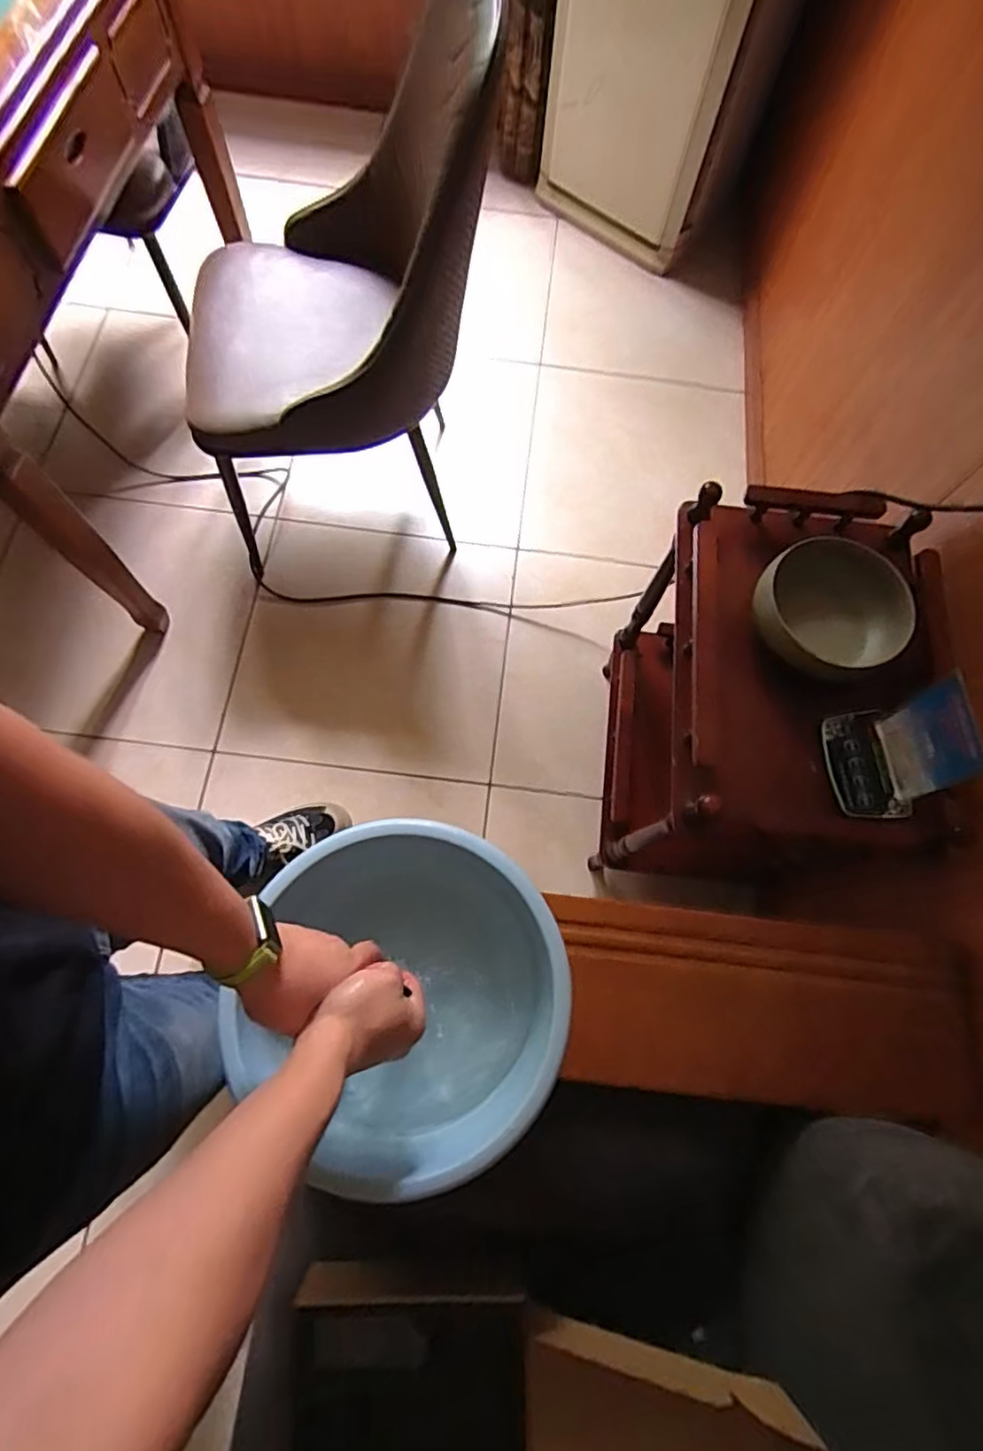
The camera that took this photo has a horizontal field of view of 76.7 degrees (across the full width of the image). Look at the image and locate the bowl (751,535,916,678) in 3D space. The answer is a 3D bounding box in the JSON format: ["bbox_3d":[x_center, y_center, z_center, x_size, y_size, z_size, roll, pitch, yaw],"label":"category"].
[{"bbox_3d":[0.453,-0.155,0.817,0.180,0.063,0.176,1,72,-3],"label":"bowl"}]

